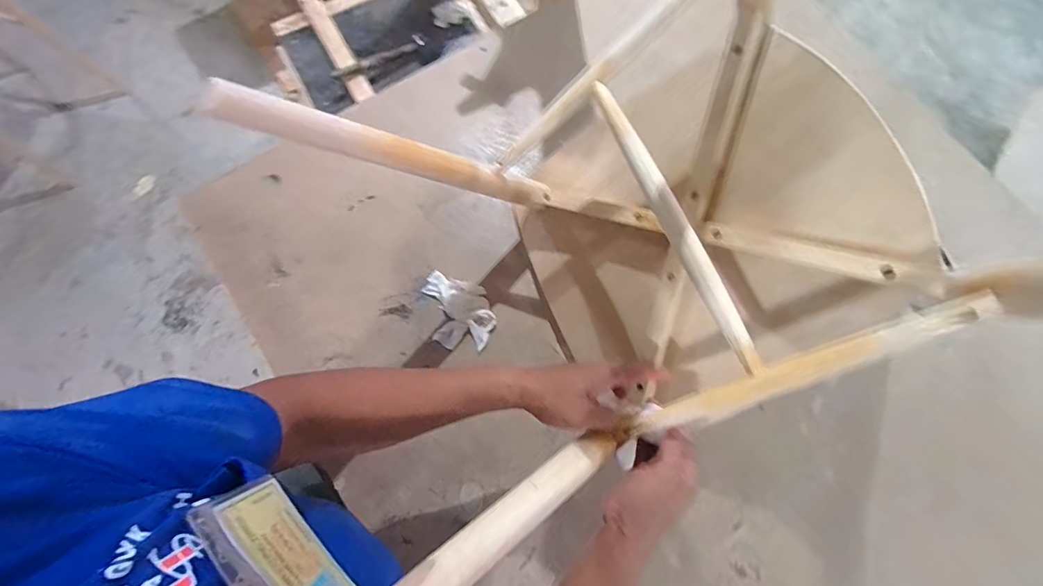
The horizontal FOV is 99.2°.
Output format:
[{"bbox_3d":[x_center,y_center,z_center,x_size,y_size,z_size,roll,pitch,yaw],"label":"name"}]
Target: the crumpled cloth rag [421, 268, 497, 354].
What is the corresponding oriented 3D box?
[{"bbox_3d":[-0.106,0.031,0.710,0.130,0.015,0.107,27,75,6],"label":"crumpled cloth rag"}]

